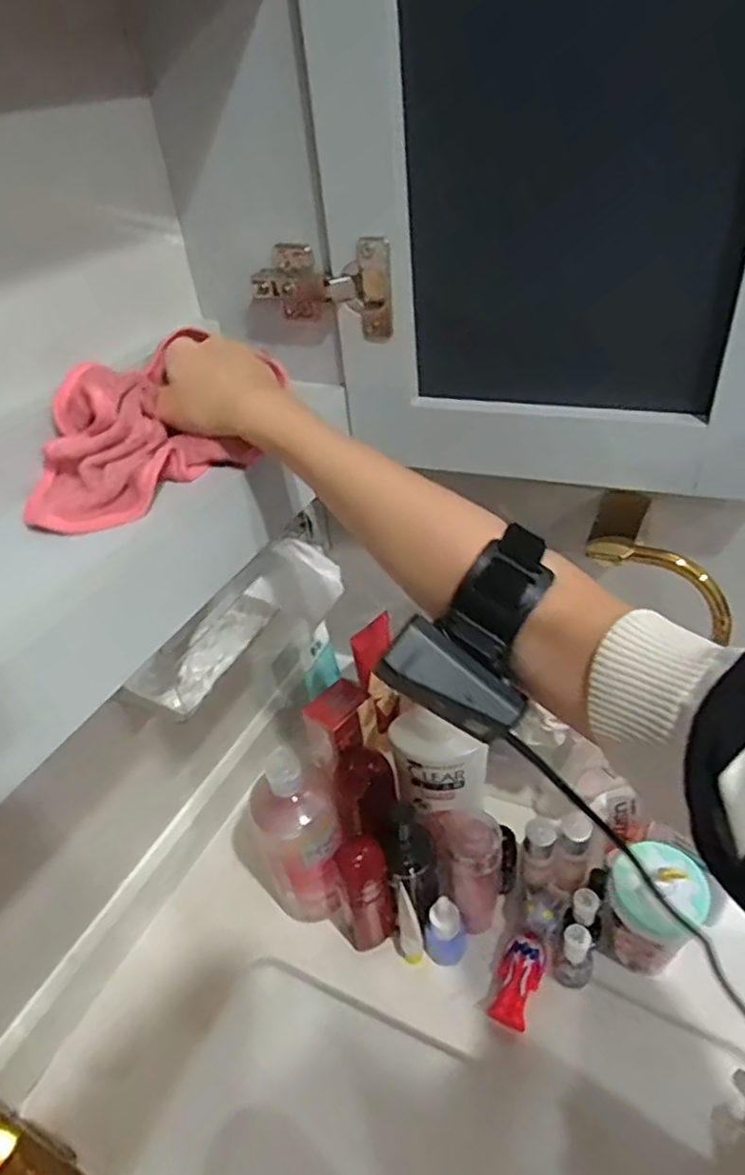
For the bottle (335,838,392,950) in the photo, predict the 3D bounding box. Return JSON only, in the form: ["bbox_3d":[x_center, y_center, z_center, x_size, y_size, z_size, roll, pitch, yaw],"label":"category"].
[{"bbox_3d":[-0.004,0.256,0.544,0.038,0.139,0.029,-11,38,-5],"label":"bottle"}]

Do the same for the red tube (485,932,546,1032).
[{"bbox_3d":[0.117,0.313,0.535,0.032,0.016,0.069,15,42,26],"label":"red tube"}]

